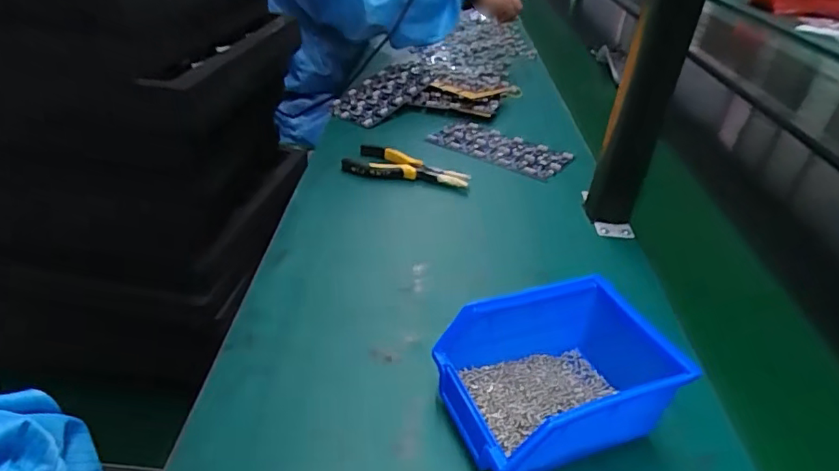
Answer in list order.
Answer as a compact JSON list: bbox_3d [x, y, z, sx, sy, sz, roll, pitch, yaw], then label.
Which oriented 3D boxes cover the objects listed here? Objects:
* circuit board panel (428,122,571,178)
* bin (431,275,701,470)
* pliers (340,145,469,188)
[{"bbox_3d":[0.119,-0.129,0.783,0.188,0.010,0.093,20,41,21],"label":"circuit board panel"},{"bbox_3d":[0.098,0.098,0.380,0.159,0.067,0.109,-13,36,-15],"label":"bin"},{"bbox_3d":[-0.015,-0.090,0.699,0.154,0.035,0.062,2,35,6],"label":"pliers"}]

